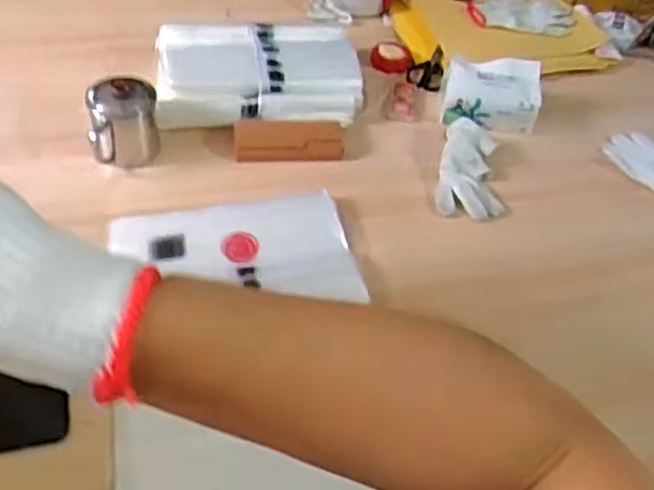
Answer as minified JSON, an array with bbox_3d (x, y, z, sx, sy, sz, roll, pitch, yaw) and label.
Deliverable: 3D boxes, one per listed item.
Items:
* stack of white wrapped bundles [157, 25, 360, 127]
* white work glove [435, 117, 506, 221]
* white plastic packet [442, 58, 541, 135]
[{"bbox_3d":[-0.103,-0.265,1.056,0.299,0.061,0.210,-4,48,-11],"label":"stack of white wrapped bundles"},{"bbox_3d":[0.199,-0.112,0.978,0.085,0.023,0.168,7,60,0],"label":"white work glove"},{"bbox_3d":[0.248,-0.229,1.046,0.138,0.064,0.093,8,46,1],"label":"white plastic packet"}]

